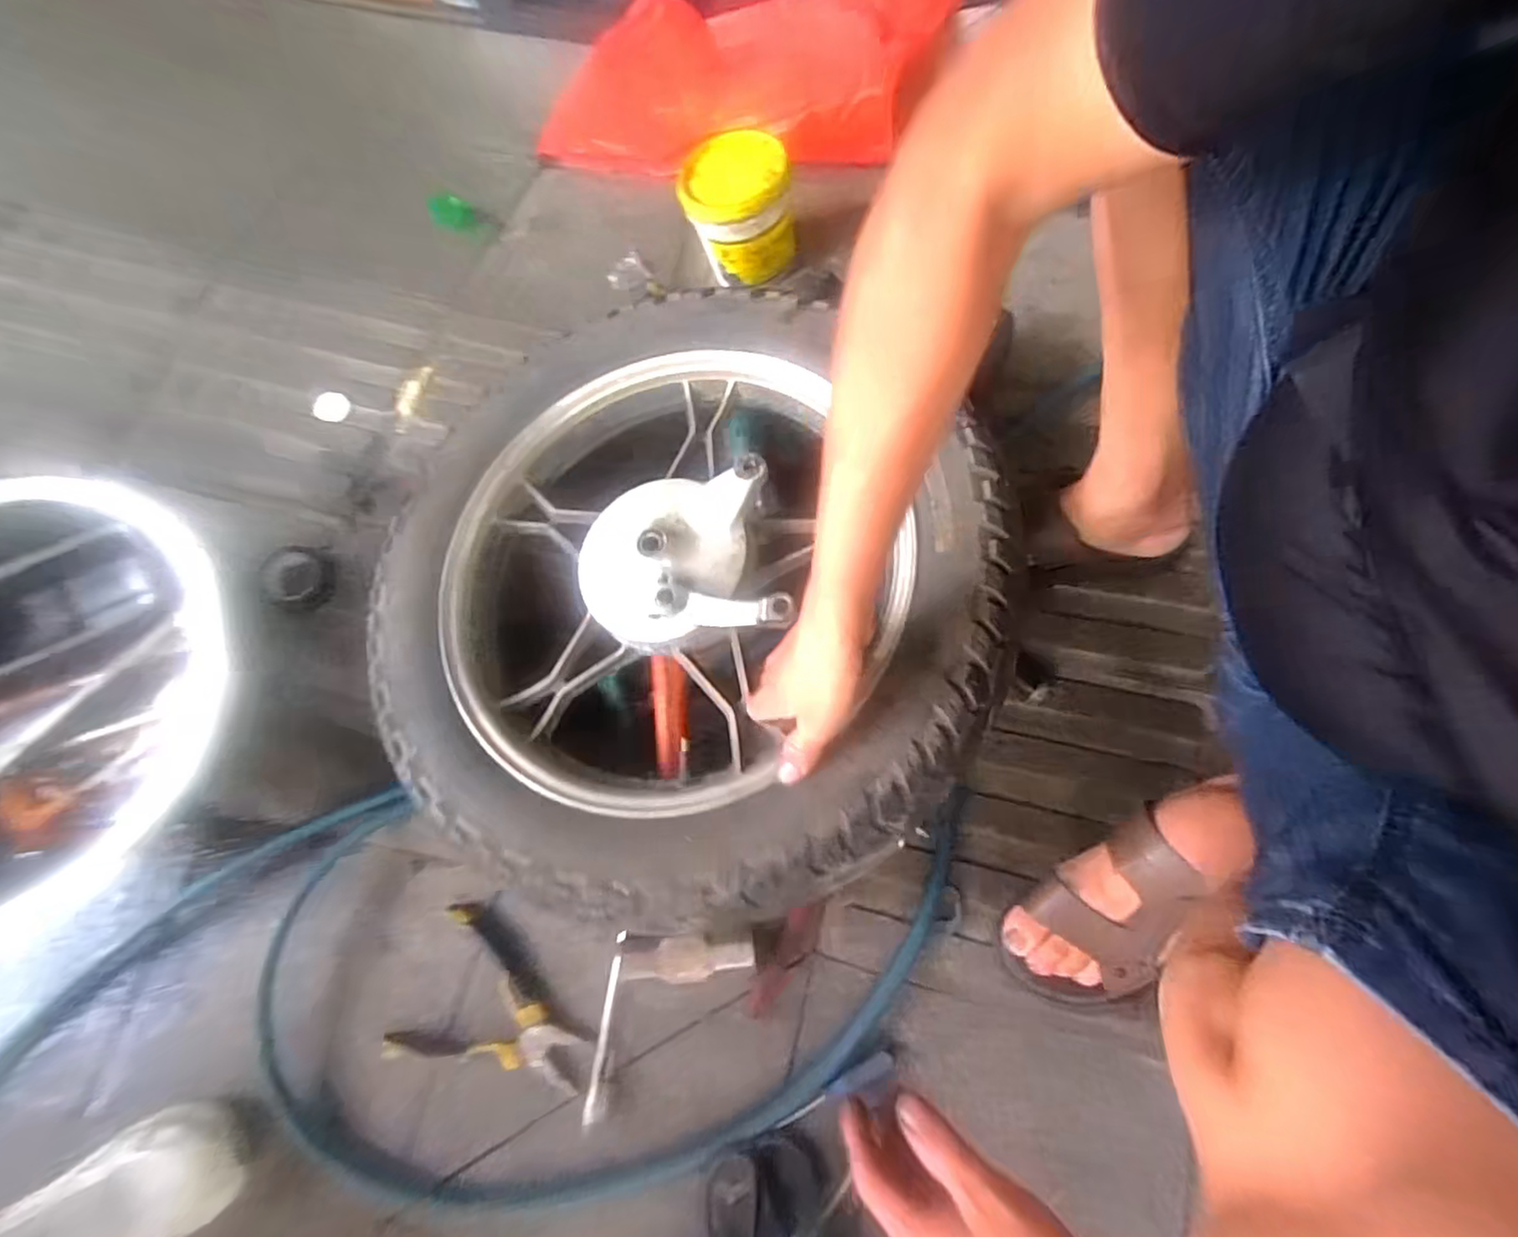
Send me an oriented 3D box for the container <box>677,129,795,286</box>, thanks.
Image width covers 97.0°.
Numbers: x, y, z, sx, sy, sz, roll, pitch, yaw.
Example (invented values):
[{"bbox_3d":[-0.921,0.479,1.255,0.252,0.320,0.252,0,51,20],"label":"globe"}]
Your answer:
[{"bbox_3d":[-0.026,-0.479,0.782,0.125,0.098,0.126,-10,74,-3],"label":"container"}]

